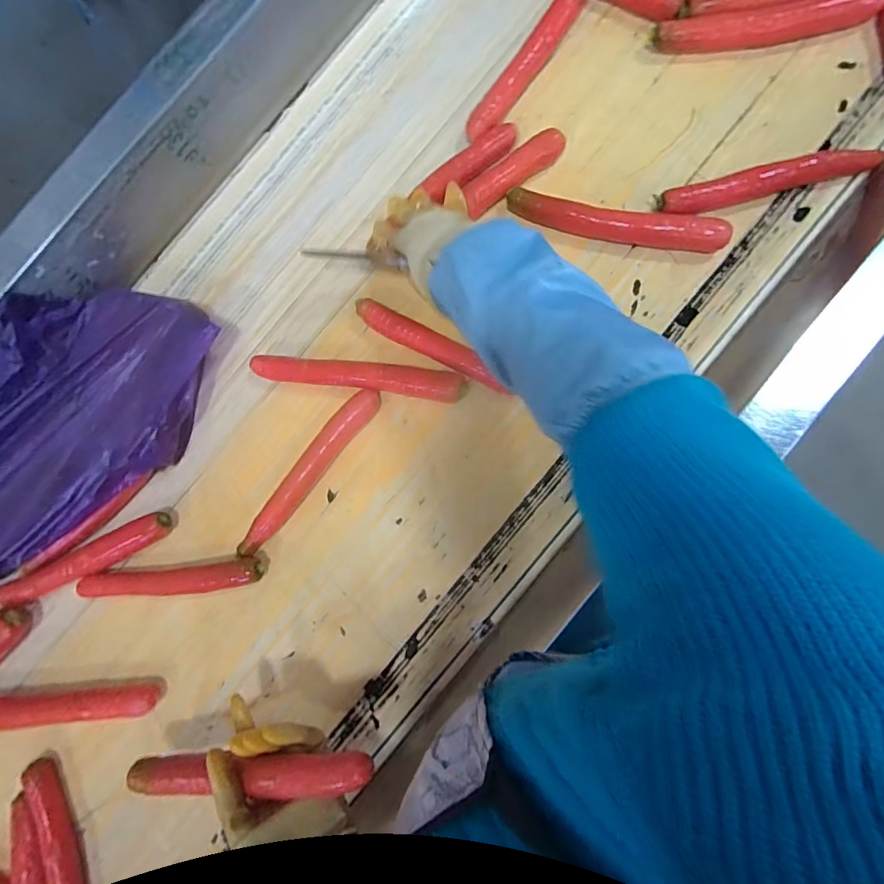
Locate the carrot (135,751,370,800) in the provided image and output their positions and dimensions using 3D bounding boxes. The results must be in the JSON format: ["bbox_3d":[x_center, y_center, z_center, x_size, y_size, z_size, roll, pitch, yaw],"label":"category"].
[{"bbox_3d":[-0.198,0.328,0.445,0.295,0.030,0.031,-16,83,20],"label":"carrot"}]

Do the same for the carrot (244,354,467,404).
[{"bbox_3d":[-0.104,-0.081,0.558,0.269,0.036,0.035,8,80,6],"label":"carrot"}]

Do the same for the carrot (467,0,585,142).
[{"bbox_3d":[0.110,-0.486,0.576,0.030,0.025,0.240,35,84,9],"label":"carrot"}]

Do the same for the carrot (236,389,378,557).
[{"bbox_3d":[-0.164,0.038,0.554,0.035,0.033,0.251,39,85,10],"label":"carrot"}]

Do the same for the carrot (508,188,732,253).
[{"bbox_3d":[0.200,-0.260,0.526,0.249,0.028,0.036,15,81,7],"label":"carrot"}]

